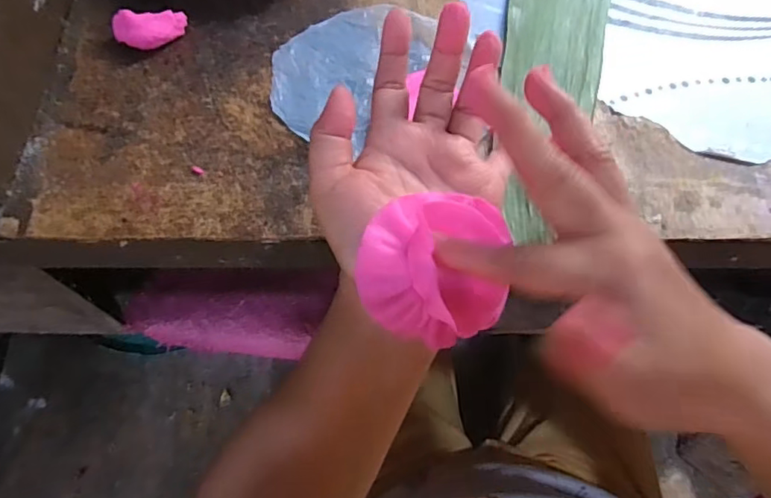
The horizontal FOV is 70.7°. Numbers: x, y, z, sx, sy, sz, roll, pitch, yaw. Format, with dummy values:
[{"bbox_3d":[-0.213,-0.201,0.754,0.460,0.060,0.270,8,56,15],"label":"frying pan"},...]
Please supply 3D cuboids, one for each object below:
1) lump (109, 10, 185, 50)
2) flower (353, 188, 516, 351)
[{"bbox_3d":[-0.165,-0.154,0.382,0.048,0.021,0.023,-10,66,-5],"label":"lump"},{"bbox_3d":[0.023,0.006,0.236,0.062,0.030,0.061,17,67,7],"label":"flower"}]

